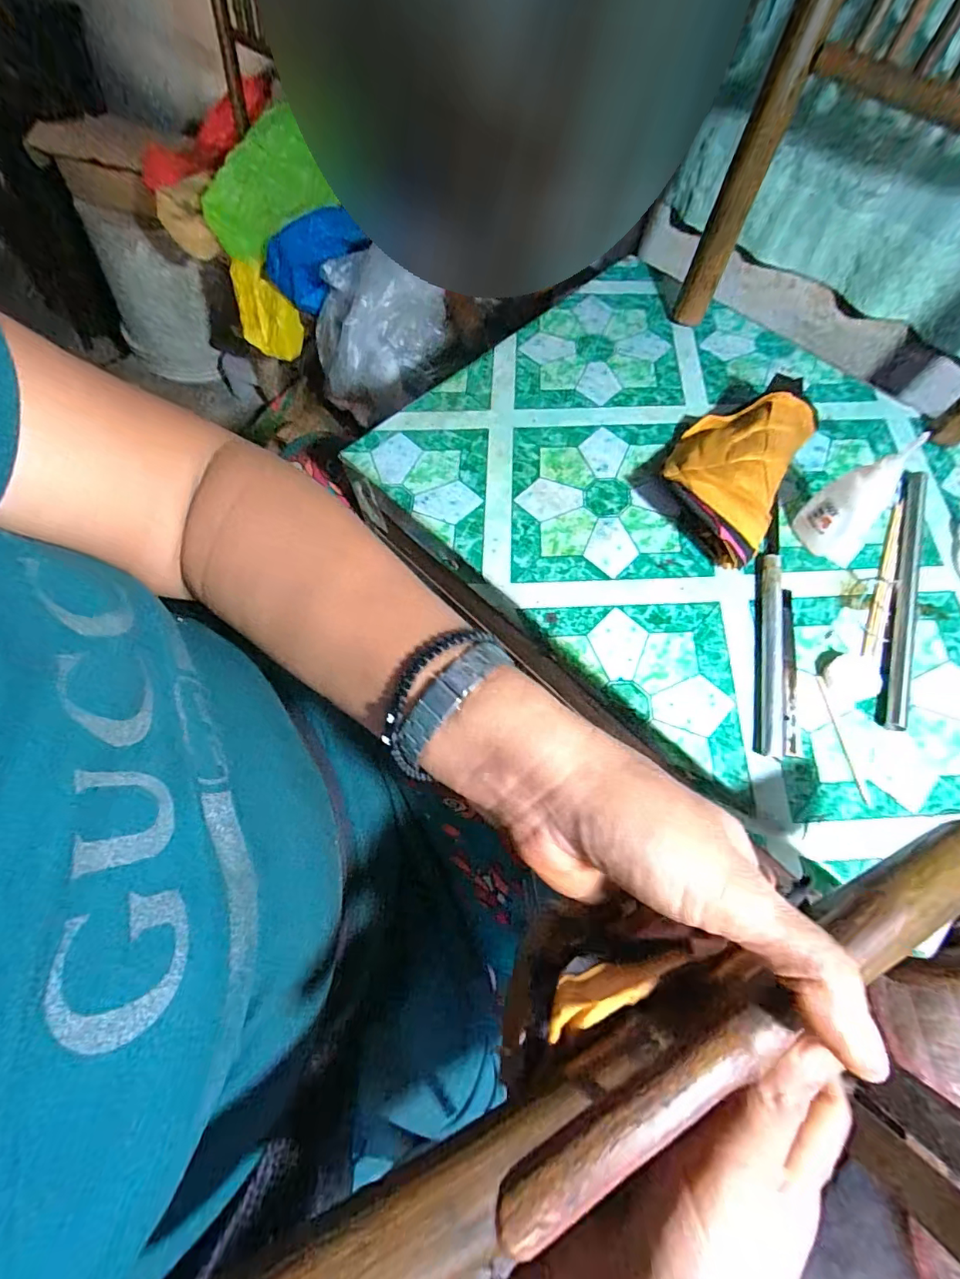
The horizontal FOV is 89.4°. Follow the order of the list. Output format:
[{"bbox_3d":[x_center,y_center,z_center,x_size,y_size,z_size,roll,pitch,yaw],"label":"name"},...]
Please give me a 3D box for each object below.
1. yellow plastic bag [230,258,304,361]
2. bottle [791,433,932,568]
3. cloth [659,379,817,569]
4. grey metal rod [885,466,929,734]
[{"bbox_3d":[-0.338,-0.506,0.752,0.068,0.087,0.149,-34,71,-14],"label":"yellow plastic bag"},{"bbox_3d":[0.280,-0.102,0.347,0.047,0.096,0.052,-36,73,-13],"label":"bottle"},{"bbox_3d":[0.201,-0.142,0.389,0.087,0.049,0.158,30,72,11],"label":"cloth"},{"bbox_3d":[0.322,-0.038,0.366,0.013,0.012,0.222,21,70,8],"label":"grey metal rod"}]

